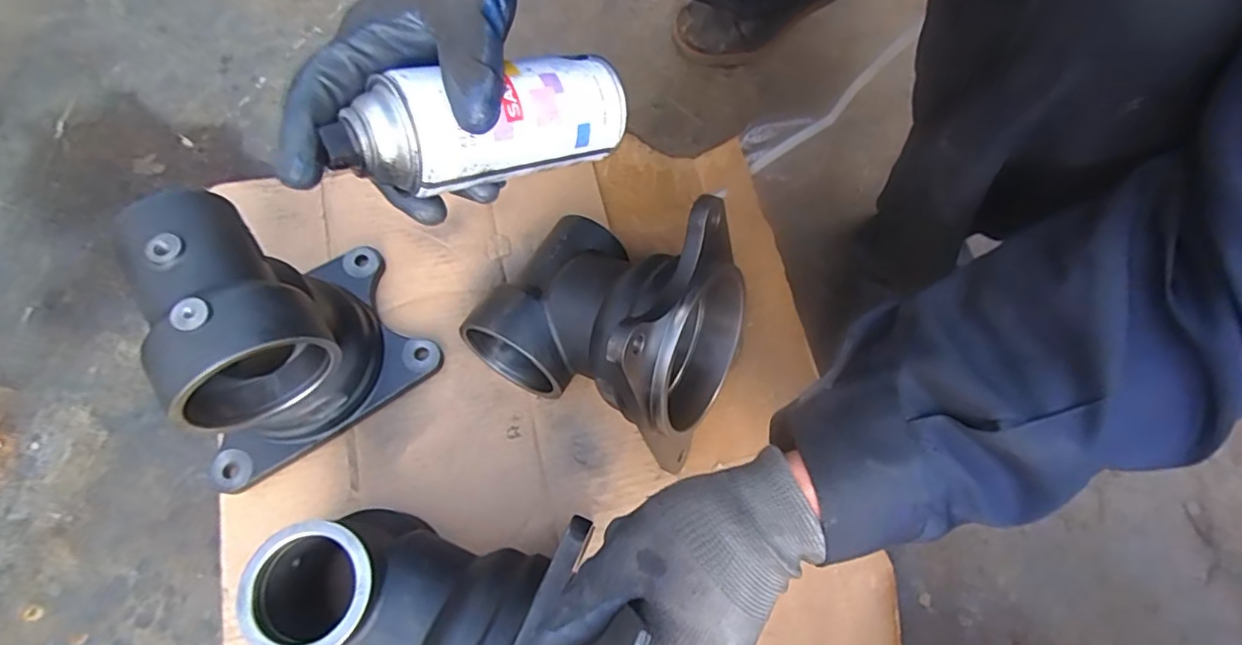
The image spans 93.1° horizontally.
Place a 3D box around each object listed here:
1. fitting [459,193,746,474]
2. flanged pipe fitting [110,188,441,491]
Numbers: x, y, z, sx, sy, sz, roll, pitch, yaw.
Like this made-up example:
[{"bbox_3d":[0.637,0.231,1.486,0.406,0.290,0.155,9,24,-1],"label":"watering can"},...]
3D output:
[{"bbox_3d":[-0.011,-0.013,0.478,0.204,0.180,0.155,28,74,10],"label":"fitting"},{"bbox_3d":[-0.282,0.007,0.456,0.197,0.213,0.147,-33,75,-13],"label":"flanged pipe fitting"}]

